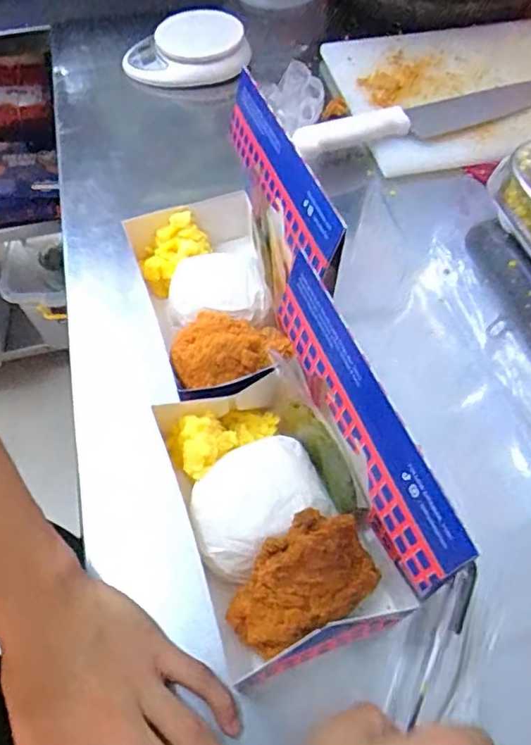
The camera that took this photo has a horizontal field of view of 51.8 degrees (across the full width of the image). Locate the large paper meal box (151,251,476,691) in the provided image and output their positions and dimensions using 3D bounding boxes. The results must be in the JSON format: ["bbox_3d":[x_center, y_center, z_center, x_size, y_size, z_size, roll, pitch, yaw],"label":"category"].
[{"bbox_3d":[0.005,0.057,0.311,0.103,0.141,0.178,-18,59,-10],"label":"large paper meal box"}]

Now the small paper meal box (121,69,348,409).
[{"bbox_3d":[-0.033,-0.091,0.402,0.111,0.137,0.194,-16,59,-9],"label":"small paper meal box"}]

